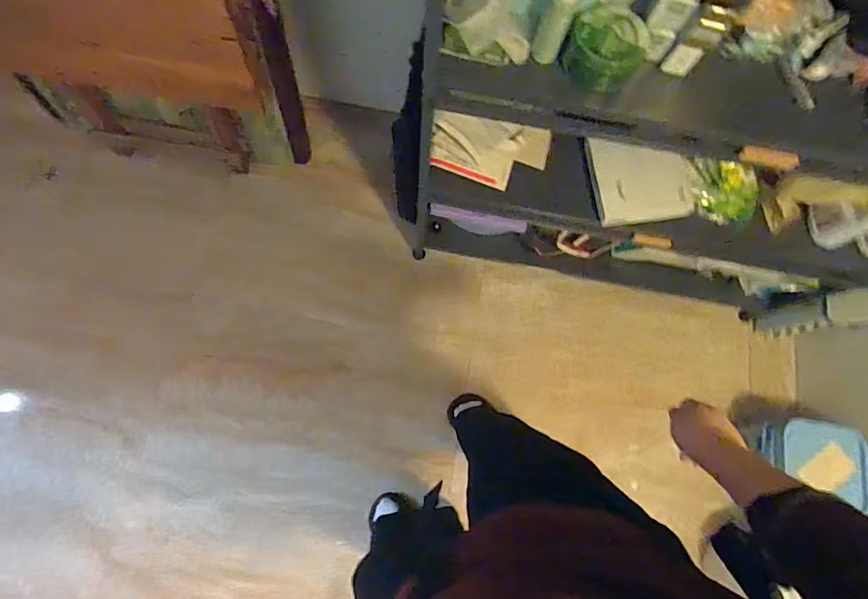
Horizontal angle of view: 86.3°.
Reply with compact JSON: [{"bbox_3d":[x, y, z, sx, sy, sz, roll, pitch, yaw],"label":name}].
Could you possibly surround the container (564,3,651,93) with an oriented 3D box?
[{"bbox_3d":[0.237,-0.341,0.637,0.101,0.080,0.094,1,76,-3],"label":"container"}]

